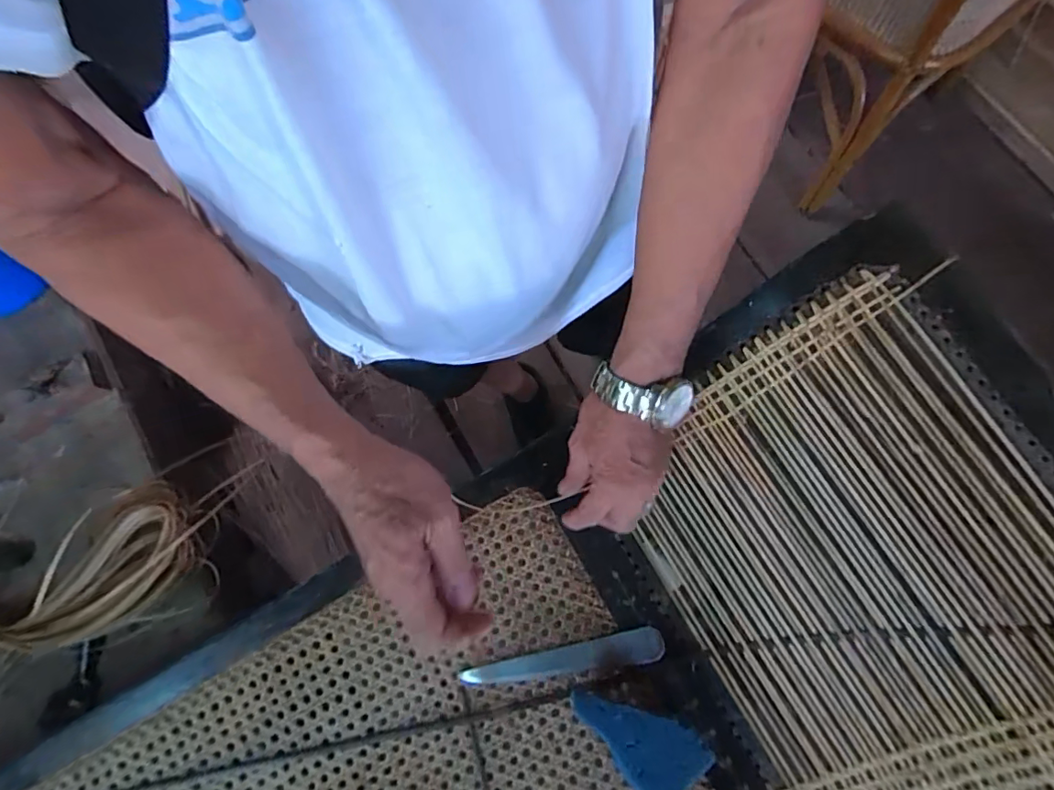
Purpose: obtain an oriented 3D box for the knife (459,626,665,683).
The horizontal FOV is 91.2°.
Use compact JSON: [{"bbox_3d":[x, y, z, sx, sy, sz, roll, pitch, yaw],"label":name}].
[{"bbox_3d":[0.032,0.239,0.469,0.181,0.004,0.027,-8,77,-1],"label":"knife"}]

